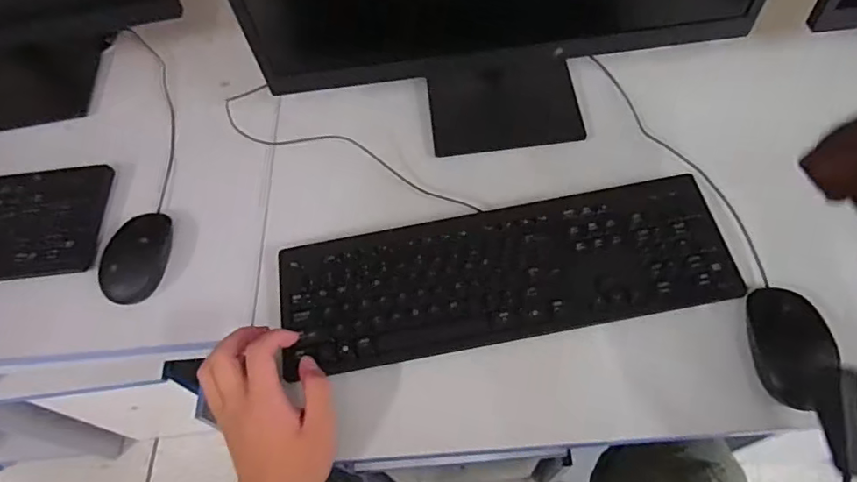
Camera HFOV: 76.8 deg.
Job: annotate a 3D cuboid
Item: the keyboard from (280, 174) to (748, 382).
[{"bbox_3d":[0.073,0.031,0.528,0.422,0.033,0.134,-10,53,0],"label":"keyboard"}]

